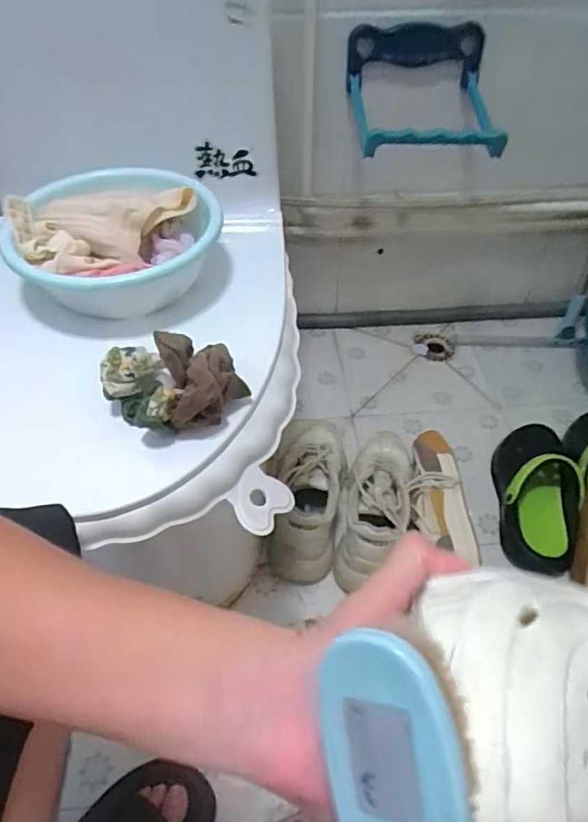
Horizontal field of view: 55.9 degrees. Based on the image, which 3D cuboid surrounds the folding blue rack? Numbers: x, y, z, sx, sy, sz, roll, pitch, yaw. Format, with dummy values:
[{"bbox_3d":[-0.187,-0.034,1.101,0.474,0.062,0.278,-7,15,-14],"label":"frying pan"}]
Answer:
[{"bbox_3d":[0.200,-0.495,0.859,0.232,0.143,0.248,3,48,3],"label":"folding blue rack"}]

